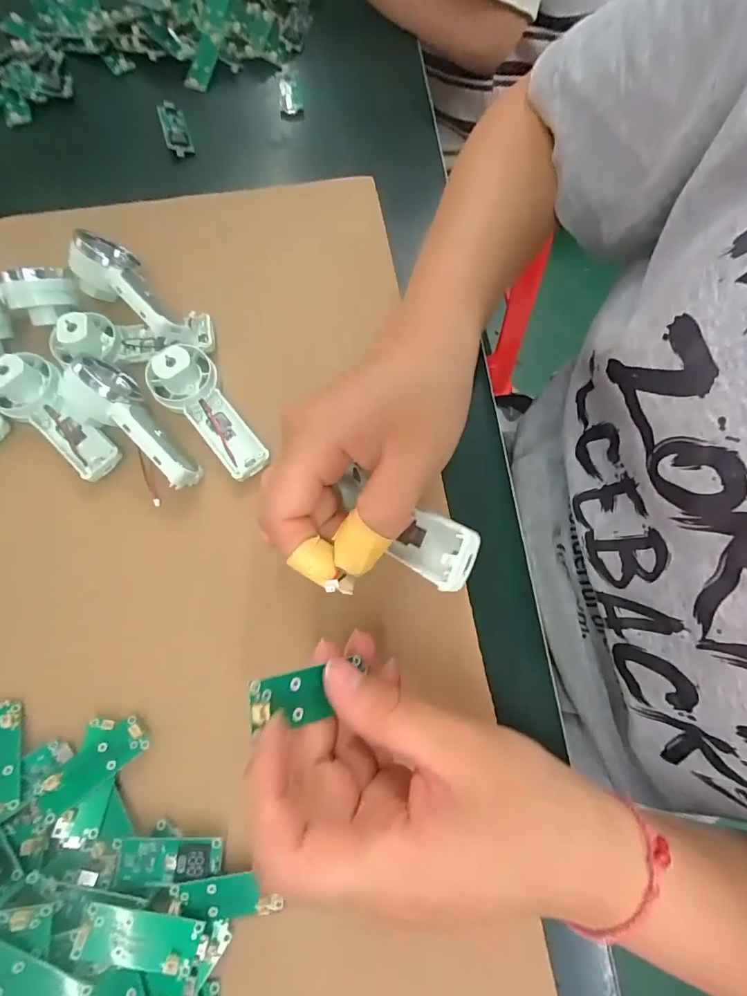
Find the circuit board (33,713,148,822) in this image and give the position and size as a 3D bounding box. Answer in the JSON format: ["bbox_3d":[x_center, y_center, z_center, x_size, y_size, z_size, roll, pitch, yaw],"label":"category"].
[{"bbox_3d":[-0.131,0.125,0.213,0.046,0.004,0.018,-36,63,-22],"label":"circuit board"}]

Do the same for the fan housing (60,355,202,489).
[{"bbox_3d":[-0.136,-0.041,0.256,0.092,0.032,0.034,43,77,12],"label":"fan housing"}]

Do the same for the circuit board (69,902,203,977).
[{"bbox_3d":[-0.097,0.183,0.189,0.047,0.004,0.018,17,63,-7],"label":"circuit board"}]

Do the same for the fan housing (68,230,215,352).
[{"bbox_3d":[-0.146,-0.125,0.283,0.103,0.036,0.043,40,77,11],"label":"fan housing"}]

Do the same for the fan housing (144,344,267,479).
[{"bbox_3d":[-0.096,-0.049,0.264,0.037,0.031,0.086,-35,76,-10],"label":"fan housing"}]

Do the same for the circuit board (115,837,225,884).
[{"bbox_3d":[-0.092,0.162,0.203,0.047,0.004,0.016,2,73,0],"label":"circuit board"}]

